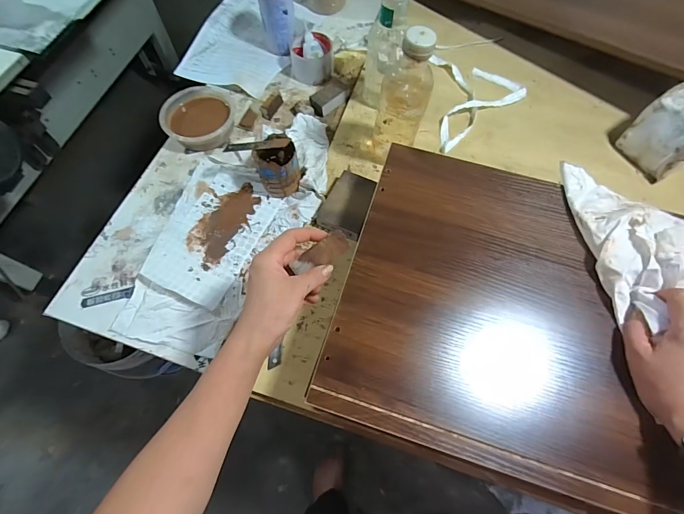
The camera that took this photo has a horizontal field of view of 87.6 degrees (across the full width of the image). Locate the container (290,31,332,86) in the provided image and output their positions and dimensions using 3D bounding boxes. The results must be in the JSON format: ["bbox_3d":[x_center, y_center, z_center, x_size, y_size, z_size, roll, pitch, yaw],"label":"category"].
[{"bbox_3d":[-0.061,-0.386,0.702,0.080,0.057,0.081,0,66,0],"label":"container"}]

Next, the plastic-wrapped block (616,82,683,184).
[{"bbox_3d":[0.557,-0.211,0.582,0.133,0.100,0.106,-27,69,-11],"label":"plastic-wrapped block"}]

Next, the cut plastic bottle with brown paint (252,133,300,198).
[{"bbox_3d":[-0.101,-0.145,0.572,0.068,0.068,0.072,-10,67,-4],"label":"cut plastic bottle with brown paint"}]

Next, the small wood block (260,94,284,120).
[{"bbox_3d":[-0.133,-0.284,0.673,0.018,0.027,0.053,27,69,11],"label":"small wood block"}]

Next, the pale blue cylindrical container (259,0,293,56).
[{"bbox_3d":[-0.123,-0.467,0.696,0.064,0.114,0.070,-5,66,-2],"label":"pale blue cylindrical container"}]

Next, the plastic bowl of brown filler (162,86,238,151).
[{"bbox_3d":[-0.257,-0.253,0.646,0.122,0.035,0.144,-6,66,-2],"label":"plastic bowl of brown filler"}]

